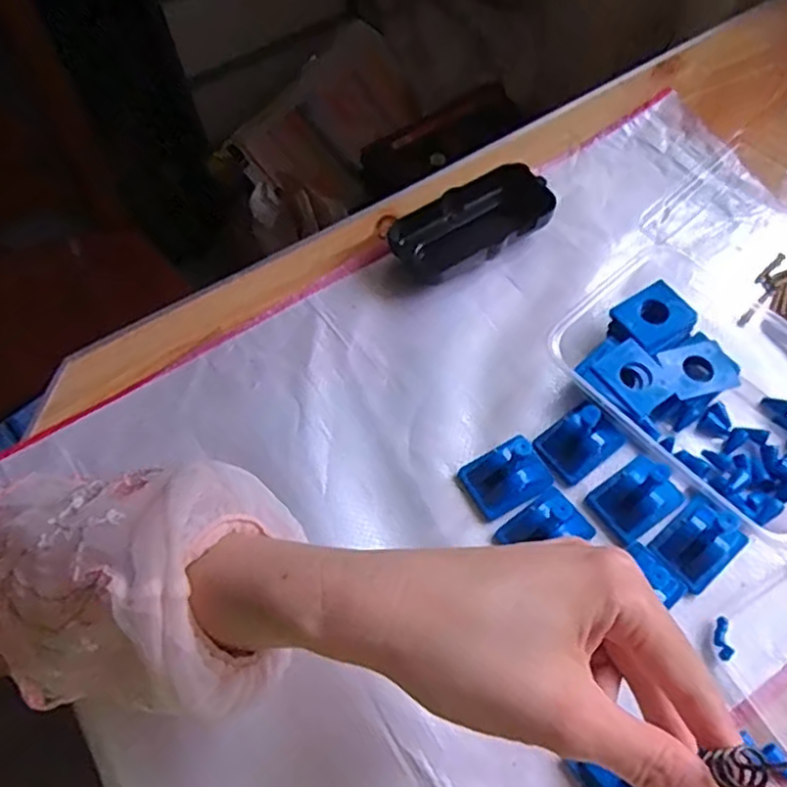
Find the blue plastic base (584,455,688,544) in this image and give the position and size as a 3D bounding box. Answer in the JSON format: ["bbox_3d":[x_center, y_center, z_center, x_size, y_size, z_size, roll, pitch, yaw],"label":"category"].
[{"bbox_3d":[0.130,0.055,0.363,0.040,0.017,0.034,-31,65,-14],"label":"blue plastic base"}]

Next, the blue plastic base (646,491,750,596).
[{"bbox_3d":[0.160,0.077,0.353,0.043,0.019,0.034,-39,67,-18],"label":"blue plastic base"}]

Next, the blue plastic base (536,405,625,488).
[{"bbox_3d":[0.104,0.019,0.370,0.045,0.046,0.033,-36,66,-16],"label":"blue plastic base"}]

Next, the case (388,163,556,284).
[{"bbox_3d":[0.052,-0.110,0.450,0.102,0.025,0.052,-31,65,-14],"label":"case"}]

